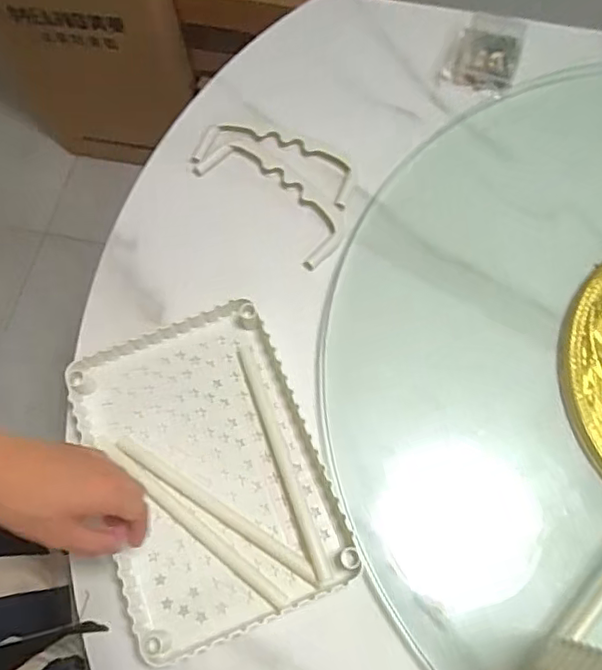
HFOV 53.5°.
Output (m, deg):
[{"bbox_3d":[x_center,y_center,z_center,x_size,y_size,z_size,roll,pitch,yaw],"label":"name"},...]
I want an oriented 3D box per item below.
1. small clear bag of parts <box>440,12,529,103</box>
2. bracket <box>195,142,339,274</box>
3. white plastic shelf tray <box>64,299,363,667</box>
[{"bbox_3d":[0.226,-0.344,0.739,0.084,0.026,0.116,19,70,10],"label":"small clear bag of parts"},{"bbox_3d":[-0.033,-0.152,0.665,0.185,0.009,0.067,42,76,17],"label":"bracket"},{"bbox_3d":[-0.086,0.121,0.550,0.195,0.031,0.281,-21,69,-6],"label":"white plastic shelf tray"}]

